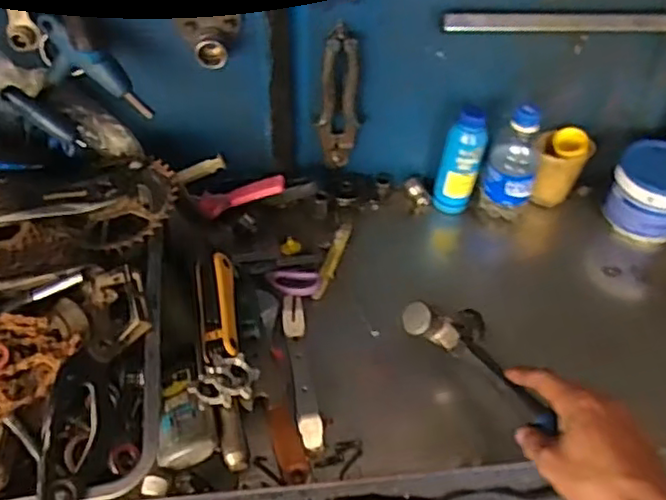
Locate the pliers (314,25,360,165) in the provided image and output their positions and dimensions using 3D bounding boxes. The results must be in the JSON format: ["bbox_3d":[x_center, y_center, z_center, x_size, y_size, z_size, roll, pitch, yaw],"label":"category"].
[{"bbox_3d":[0.009,-0.183,0.787,0.047,0.184,0.023,0,46,-2],"label":"pliers"}]

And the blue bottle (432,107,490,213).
[{"bbox_3d":[0.169,-0.118,0.840,0.052,0.150,0.052,15,47,13],"label":"blue bottle"}]

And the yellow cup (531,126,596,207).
[{"bbox_3d":[0.301,-0.108,0.863,0.065,0.103,0.066,23,49,20],"label":"yellow cup"}]

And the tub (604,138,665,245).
[{"bbox_3d":[0.421,-0.078,0.843,0.103,0.092,0.113,1,46,-1],"label":"tub"}]

